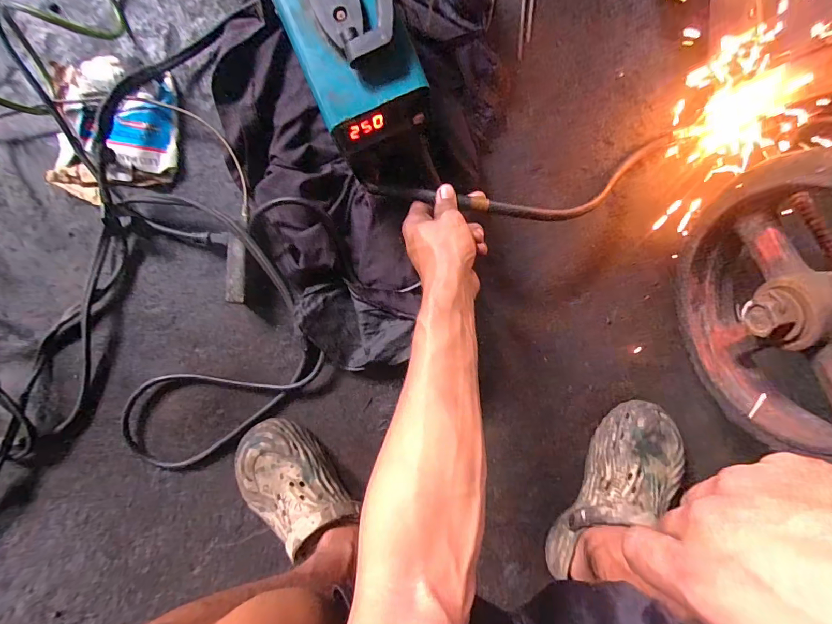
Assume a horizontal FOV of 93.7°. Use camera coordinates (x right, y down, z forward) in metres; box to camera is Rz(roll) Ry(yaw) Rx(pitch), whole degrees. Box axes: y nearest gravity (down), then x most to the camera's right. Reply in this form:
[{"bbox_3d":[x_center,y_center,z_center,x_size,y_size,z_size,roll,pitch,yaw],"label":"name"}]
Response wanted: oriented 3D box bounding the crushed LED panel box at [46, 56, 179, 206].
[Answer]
[{"bbox_3d":[-0.381,-0.225,0.490,0.155,0.027,0.172,8,96,0],"label":"crushed LED panel box"}]

